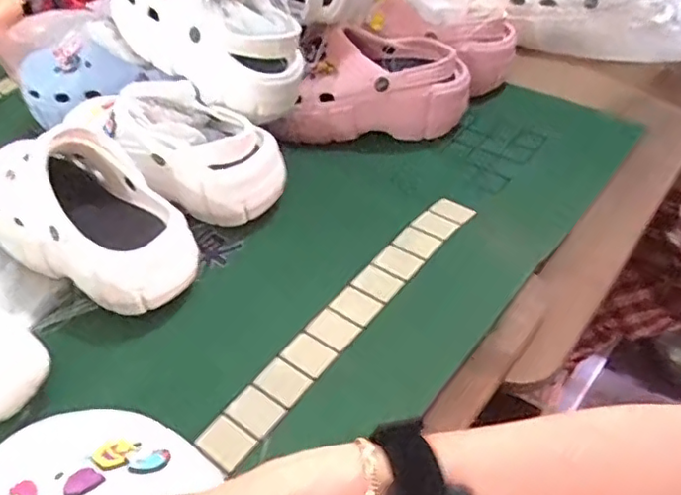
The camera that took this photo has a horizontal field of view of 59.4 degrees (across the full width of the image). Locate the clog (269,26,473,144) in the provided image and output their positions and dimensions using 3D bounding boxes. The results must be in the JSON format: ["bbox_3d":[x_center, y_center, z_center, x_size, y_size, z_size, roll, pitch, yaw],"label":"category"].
[{"bbox_3d":[0.039,-0.188,0.688,0.215,0.094,0.093,2,45,10],"label":"clog"}]

